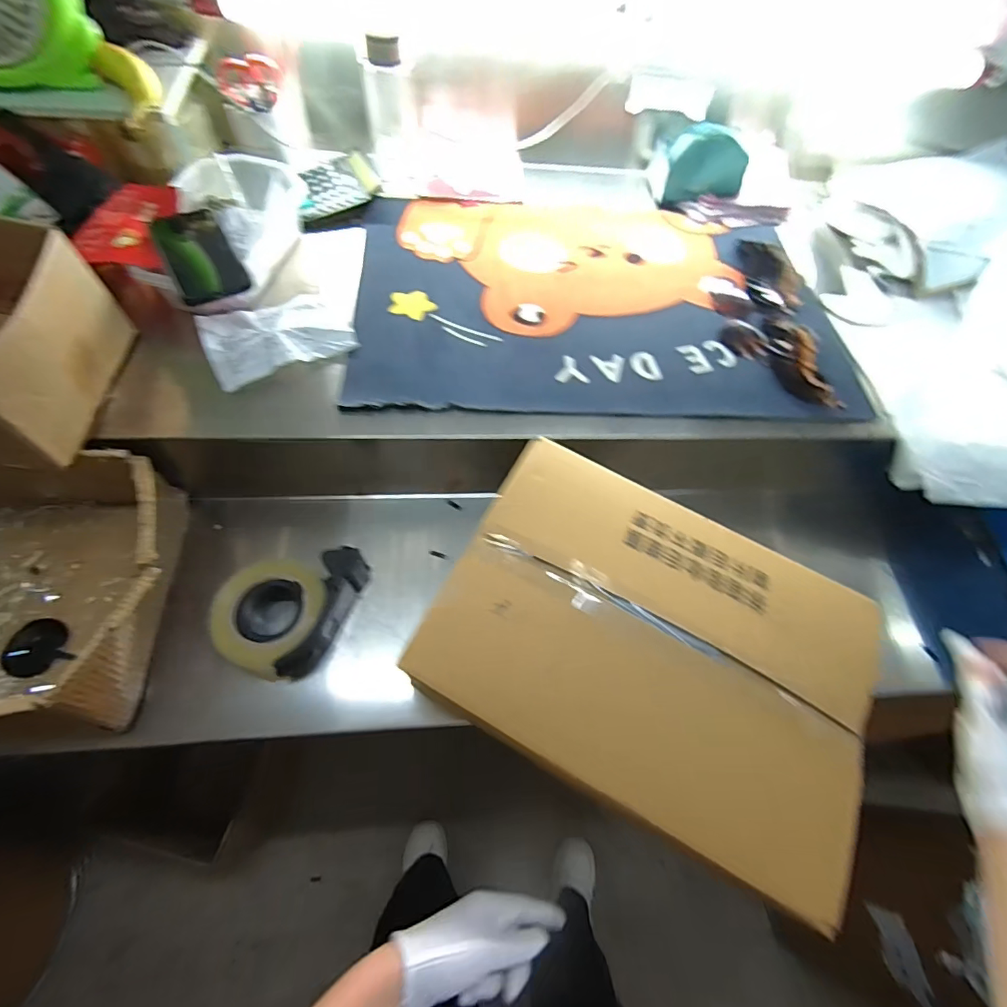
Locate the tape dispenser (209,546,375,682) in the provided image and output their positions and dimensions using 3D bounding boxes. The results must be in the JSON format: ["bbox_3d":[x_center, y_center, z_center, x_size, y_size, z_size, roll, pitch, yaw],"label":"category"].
[{"bbox_3d":[-0.250,0.118,0.561,0.123,0.072,0.164,22,63,6],"label":"tape dispenser"}]

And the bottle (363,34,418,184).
[{"bbox_3d":[-0.164,-0.570,0.706,0.070,0.170,0.054,-6,62,-7],"label":"bottle"}]

